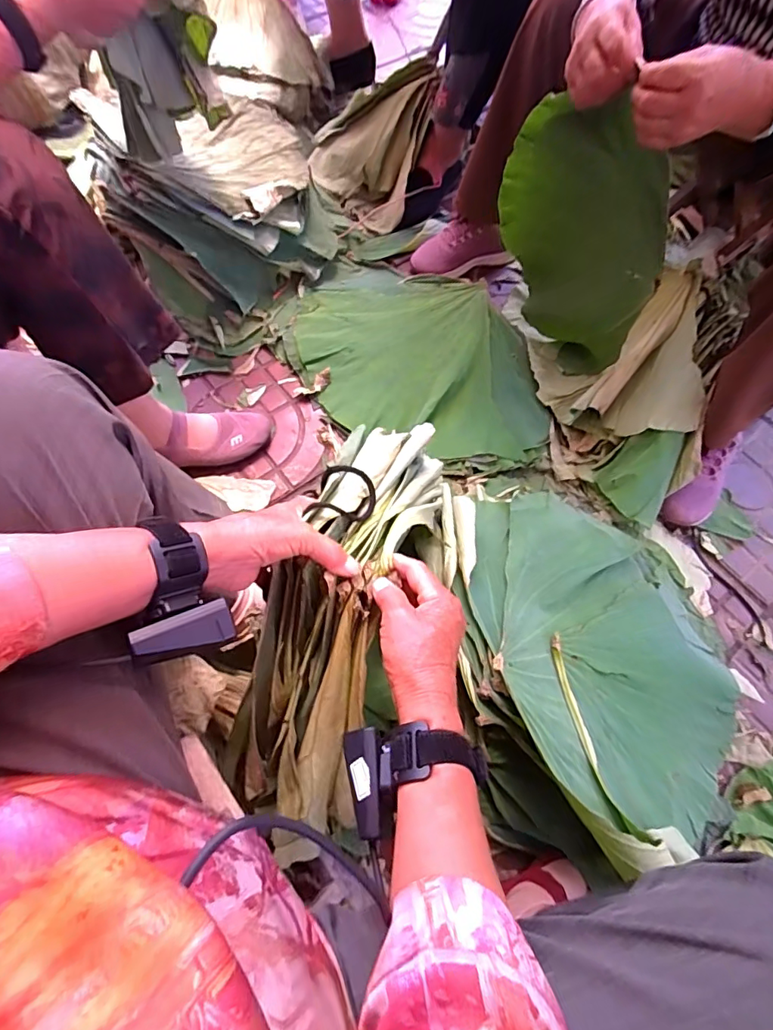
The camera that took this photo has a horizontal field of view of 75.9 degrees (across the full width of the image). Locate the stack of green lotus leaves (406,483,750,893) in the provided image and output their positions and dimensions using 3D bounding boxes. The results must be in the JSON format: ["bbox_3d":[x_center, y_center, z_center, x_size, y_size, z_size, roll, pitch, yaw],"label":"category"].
[{"bbox_3d":[0.270,0.155,0.629,0.391,0.174,0.431,-11,68,-5],"label":"stack of green lotus leaves"}]

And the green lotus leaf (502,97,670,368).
[{"bbox_3d":[0.285,-0.383,0.745,0.079,0.352,0.273,-35,72,-14],"label":"green lotus leaf"}]

